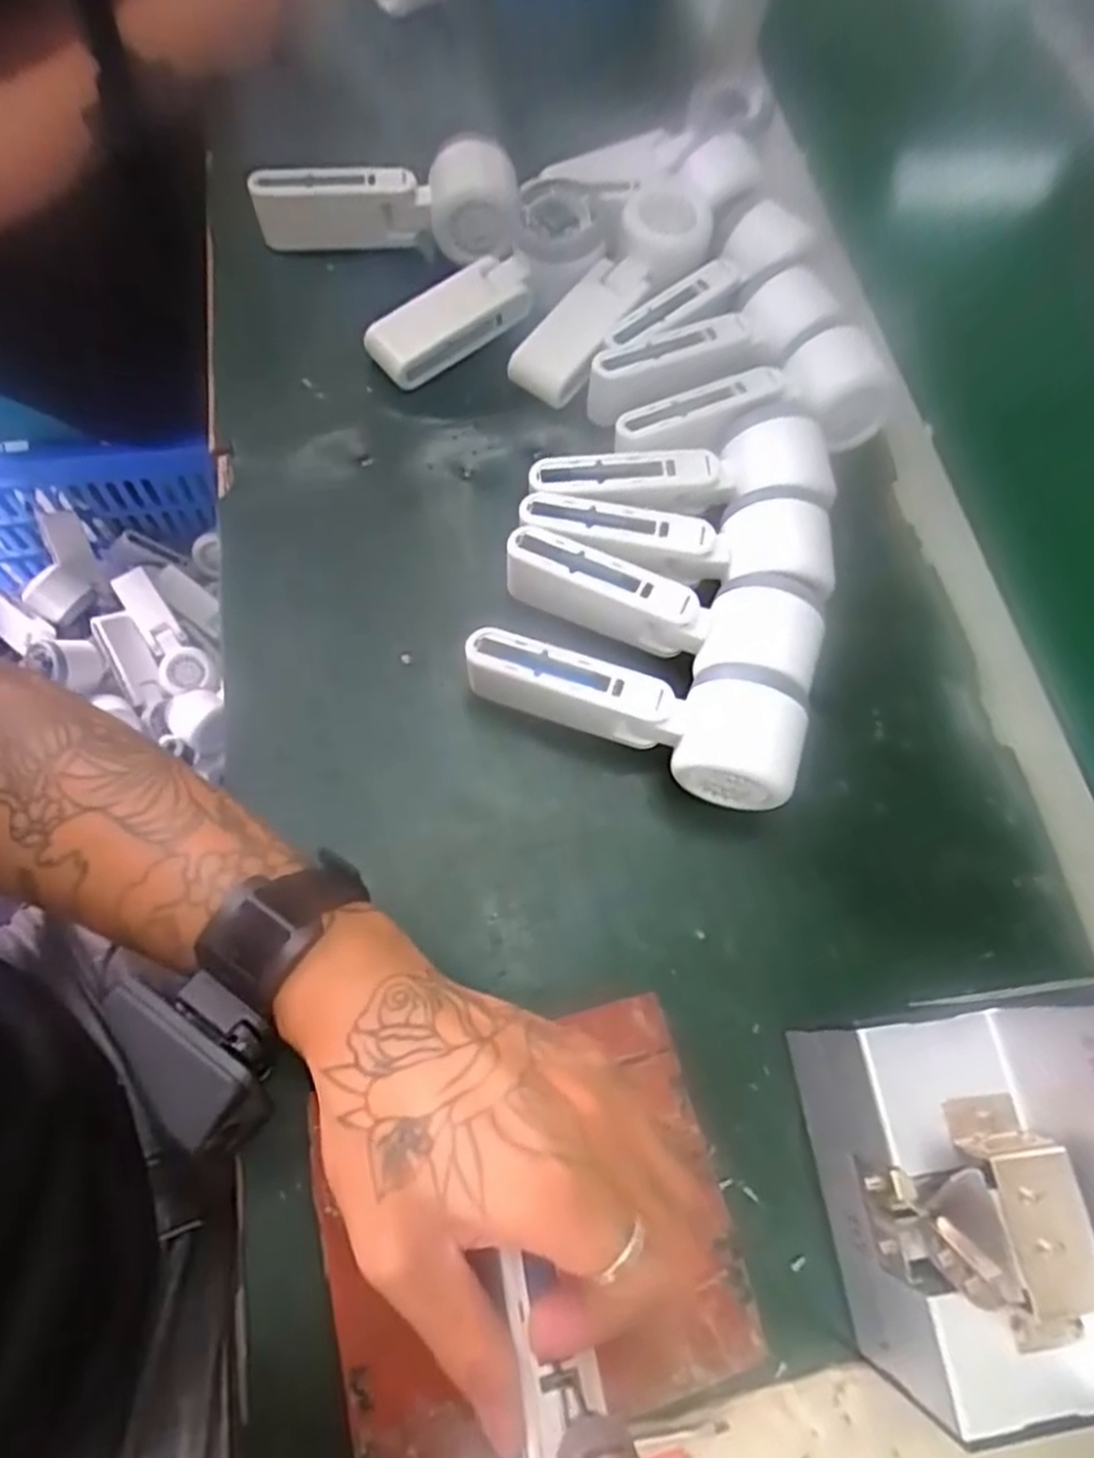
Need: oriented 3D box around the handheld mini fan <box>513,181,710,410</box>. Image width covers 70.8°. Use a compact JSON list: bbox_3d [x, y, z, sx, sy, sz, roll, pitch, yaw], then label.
[{"bbox_3d":[0.044,-0.268,0.478,0.055,0.048,0.167,34,71,10],"label":"handheld mini fan"}]

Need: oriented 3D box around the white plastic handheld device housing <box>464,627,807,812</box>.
[{"bbox_3d":[0.040,-0.009,0.373,0.163,0.052,0.054,15,68,3],"label":"white plastic handheld device housing"}]

